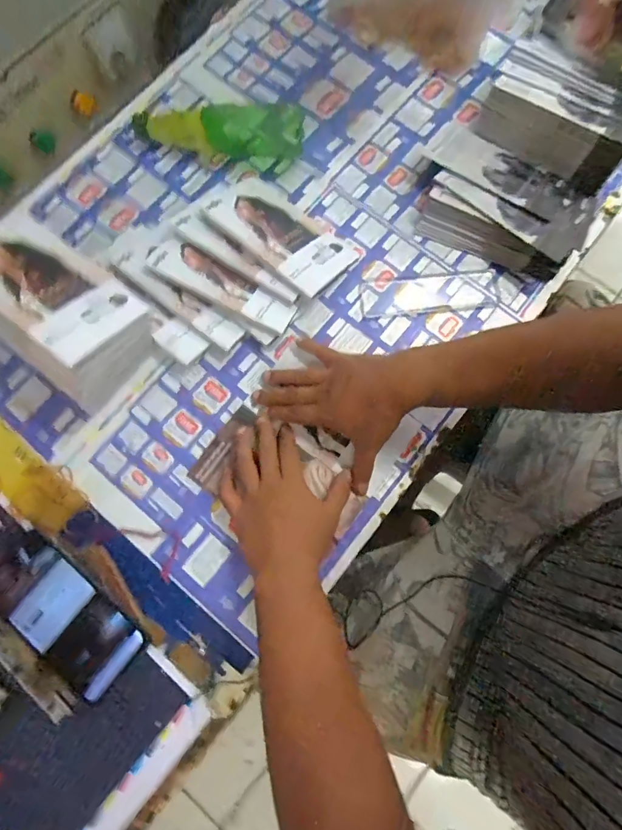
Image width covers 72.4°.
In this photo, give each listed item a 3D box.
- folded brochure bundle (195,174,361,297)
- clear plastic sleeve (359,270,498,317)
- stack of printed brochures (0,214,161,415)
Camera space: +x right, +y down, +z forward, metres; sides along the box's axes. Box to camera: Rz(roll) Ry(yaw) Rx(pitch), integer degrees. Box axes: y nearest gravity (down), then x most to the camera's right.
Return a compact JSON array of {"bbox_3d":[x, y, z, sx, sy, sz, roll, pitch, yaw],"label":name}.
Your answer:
[{"bbox_3d":[-0.039,-0.221,0.517,0.178,0.020,0.101,40,61,7],"label":"folded brochure bundle"},{"bbox_3d":[0.144,-0.147,0.514,0.166,0.007,0.047,-7,77,-4],"label":"clear plastic sleeve"},{"bbox_3d":[-0.269,-0.110,0.451,0.185,0.114,0.123,35,79,7],"label":"stack of printed brochures"}]

